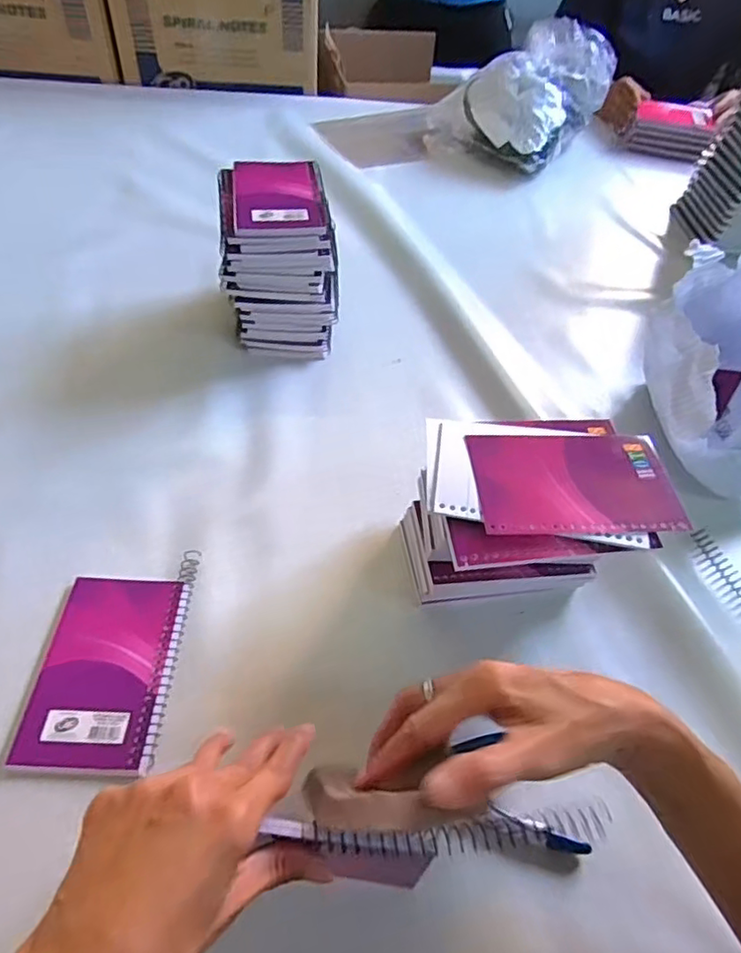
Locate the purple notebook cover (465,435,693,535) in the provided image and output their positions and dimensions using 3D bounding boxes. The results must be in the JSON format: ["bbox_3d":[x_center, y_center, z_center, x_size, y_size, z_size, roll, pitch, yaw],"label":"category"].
[{"bbox_3d":[0.129,0.003,0.381,0.127,0.004,0.077,-1,50,-6],"label":"purple notebook cover"}]

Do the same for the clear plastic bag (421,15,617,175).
[{"bbox_3d":[0.228,-0.625,0.973,0.233,0.152,0.212,30,54,19],"label":"clear plastic bag"}]

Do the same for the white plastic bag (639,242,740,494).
[{"bbox_3d":[0.332,-0.094,0.550,0.135,0.143,0.210,9,50,2],"label":"white plastic bag"}]

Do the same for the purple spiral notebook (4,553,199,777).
[{"bbox_3d":[-0.176,0.123,0.409,0.085,0.010,0.147,3,50,-3],"label":"purple spiral notebook"}]

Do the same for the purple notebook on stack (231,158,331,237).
[{"bbox_3d":[-0.086,-0.267,0.568,0.085,0.009,0.126,-4,51,-10],"label":"purple notebook on stack"}]

